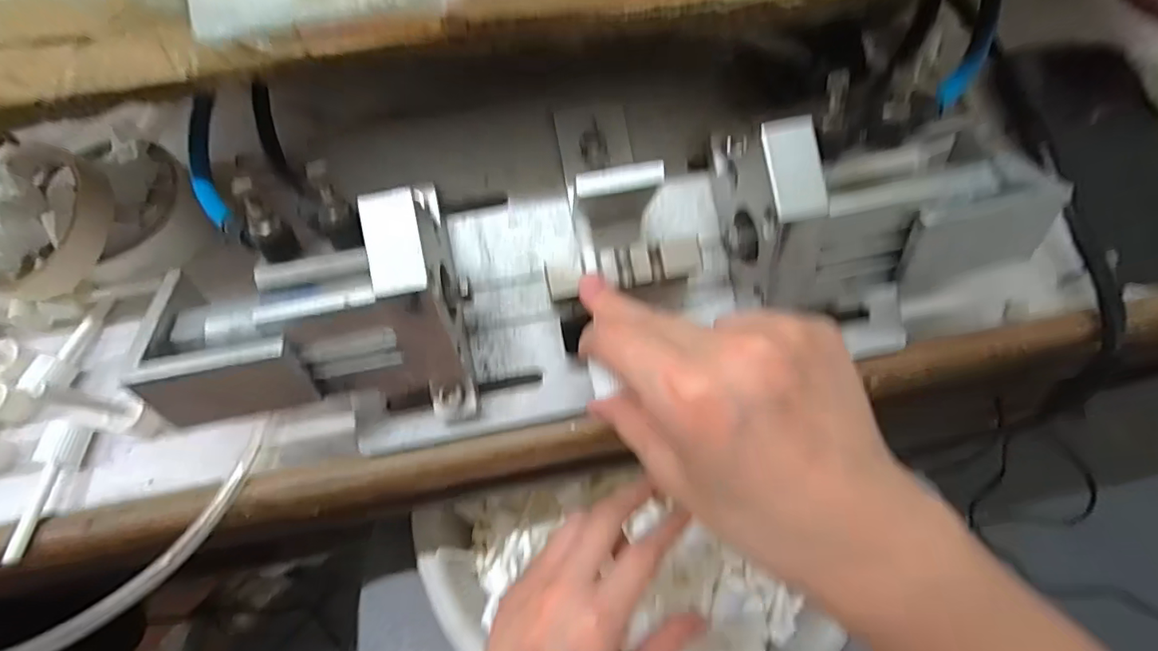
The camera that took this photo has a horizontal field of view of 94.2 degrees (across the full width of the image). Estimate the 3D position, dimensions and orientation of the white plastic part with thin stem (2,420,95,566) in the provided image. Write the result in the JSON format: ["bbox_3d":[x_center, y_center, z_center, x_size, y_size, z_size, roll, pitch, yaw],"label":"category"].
[{"bbox_3d":[-0.266,0.081,0.267,0.014,0.013,0.066,9,70,5],"label":"white plastic part with thin stem"}]

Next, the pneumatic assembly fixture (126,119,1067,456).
[{"bbox_3d":[0.005,-0.027,0.242,0.355,0.095,0.097,-14,70,-1],"label":"pneumatic assembly fixture"}]

